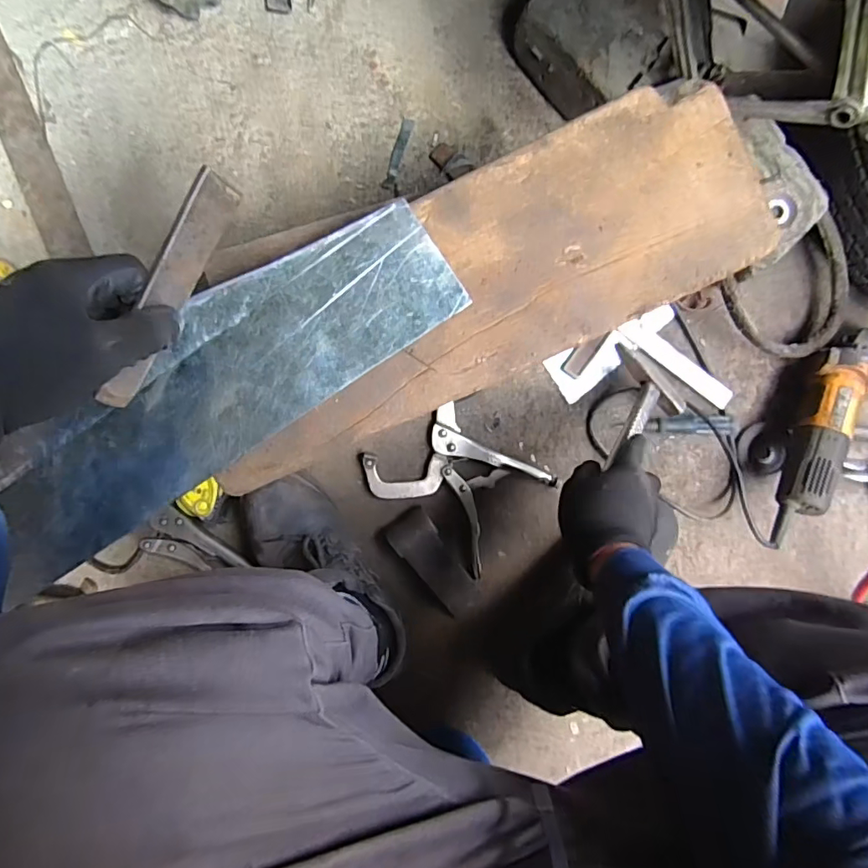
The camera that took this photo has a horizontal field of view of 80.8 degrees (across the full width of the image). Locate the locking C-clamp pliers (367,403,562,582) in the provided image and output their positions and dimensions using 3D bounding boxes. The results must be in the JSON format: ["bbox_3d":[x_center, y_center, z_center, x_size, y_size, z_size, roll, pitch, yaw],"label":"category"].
[{"bbox_3d":[0.026,0.060,0.661,0.207,0.022,0.154,37,89,-3],"label":"locking C-clamp pliers"}]

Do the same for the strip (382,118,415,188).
[{"bbox_3d":[-0.046,-0.367,0.667,0.016,0.004,0.092,17,91,1],"label":"strip"}]

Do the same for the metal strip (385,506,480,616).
[{"bbox_3d":[0.002,0.165,0.654,0.055,0.031,0.143,-37,93,-2],"label":"metal strip"}]

